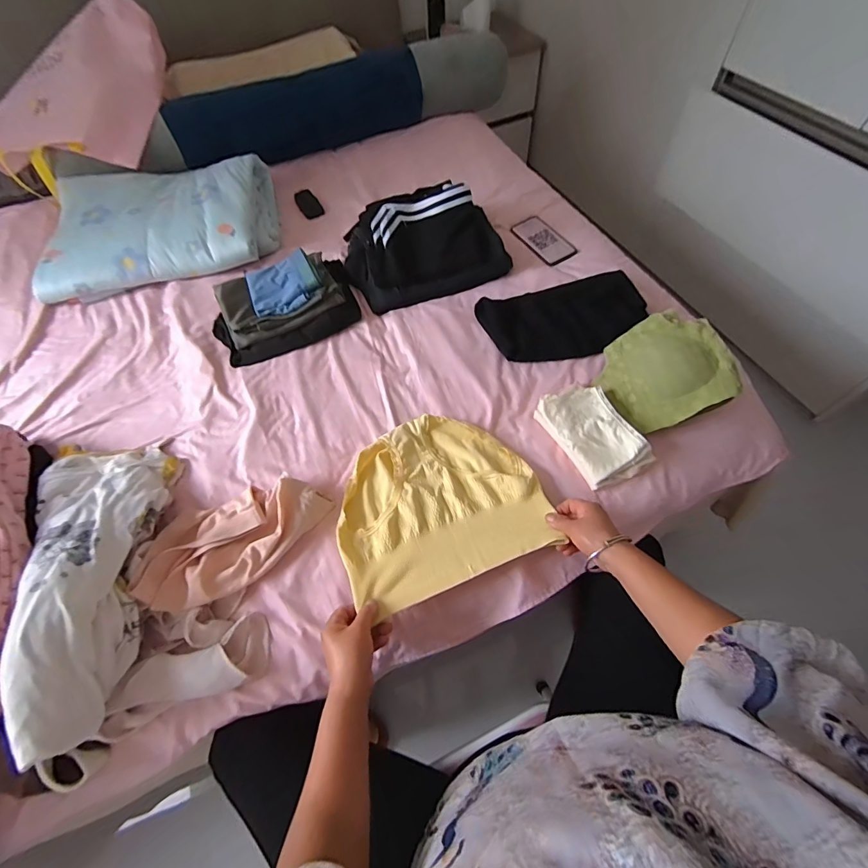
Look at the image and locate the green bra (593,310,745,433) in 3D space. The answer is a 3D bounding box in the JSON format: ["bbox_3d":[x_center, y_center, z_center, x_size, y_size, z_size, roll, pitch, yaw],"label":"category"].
[{"bbox_3d":[0.384,-0.107,0.694,0.176,0.084,0.178,-15,60,-5],"label":"green bra"}]

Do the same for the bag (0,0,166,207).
[{"bbox_3d":[-0.909,-0.866,1.057,0.423,0.078,0.537,31,90,3],"label":"bag"}]

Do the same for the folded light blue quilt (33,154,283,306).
[{"bbox_3d":[-0.663,-0.512,1.004,0.526,0.111,0.361,-12,59,-3],"label":"folded light blue quilt"}]

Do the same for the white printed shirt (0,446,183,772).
[{"bbox_3d":[-0.463,0.175,0.568,0.172,0.113,0.432,-21,60,-9],"label":"white printed shirt"}]

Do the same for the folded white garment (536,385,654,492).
[{"bbox_3d":[0.261,-0.004,0.678,0.110,0.050,0.179,-27,61,-12],"label":"folded white garment"}]

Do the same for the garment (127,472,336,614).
[{"bbox_3d":[-0.289,0.154,0.610,0.266,0.044,0.150,-19,60,-7],"label":"garment"}]

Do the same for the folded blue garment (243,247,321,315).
[{"bbox_3d":[-0.309,-0.311,0.842,0.140,0.035,0.132,-21,60,-9],"label":"folded blue garment"}]

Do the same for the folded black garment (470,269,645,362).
[{"bbox_3d":[0.255,-0.228,0.806,0.304,0.044,0.184,-15,60,-5],"label":"folded black garment"}]

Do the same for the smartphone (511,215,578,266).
[{"bbox_3d":[0.256,-0.454,0.958,0.083,0.013,0.165,-26,61,-11],"label":"smartphone"}]

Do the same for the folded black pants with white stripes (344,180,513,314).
[{"bbox_3d":[-0.025,-0.418,0.886,0.322,0.131,0.223,-16,60,-5],"label":"folded black pants with white stripes"}]

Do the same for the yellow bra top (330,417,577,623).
[{"bbox_3d":[-0.001,0.097,0.641,0.301,0.040,0.271,-21,60,-8],"label":"yellow bra top"}]

